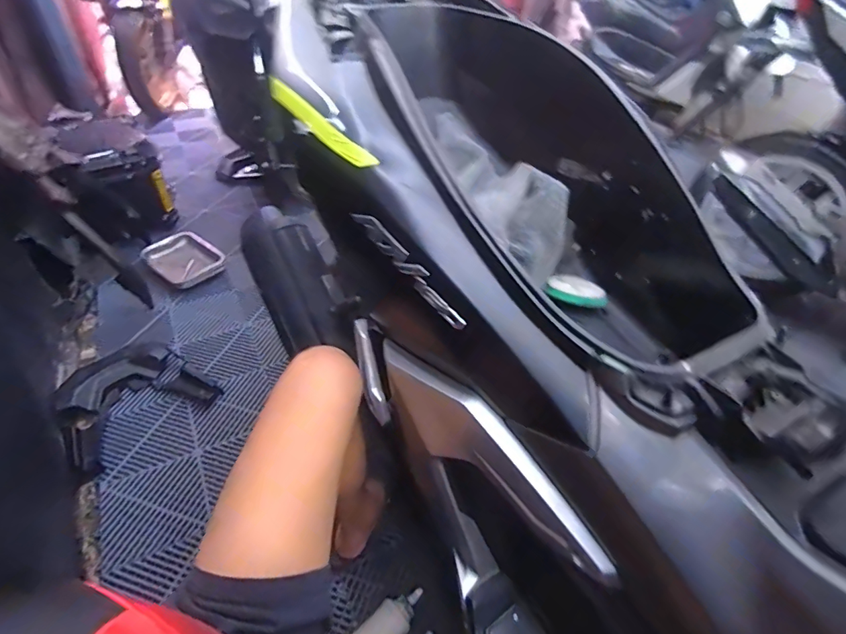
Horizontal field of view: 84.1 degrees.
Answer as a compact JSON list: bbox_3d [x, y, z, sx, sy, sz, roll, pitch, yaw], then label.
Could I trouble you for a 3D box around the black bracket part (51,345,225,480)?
[{"bbox_3d":[-0.753,0.212,1.214,0.321,0.075,0.339,33,49,30],"label":"black bracket part"}]

